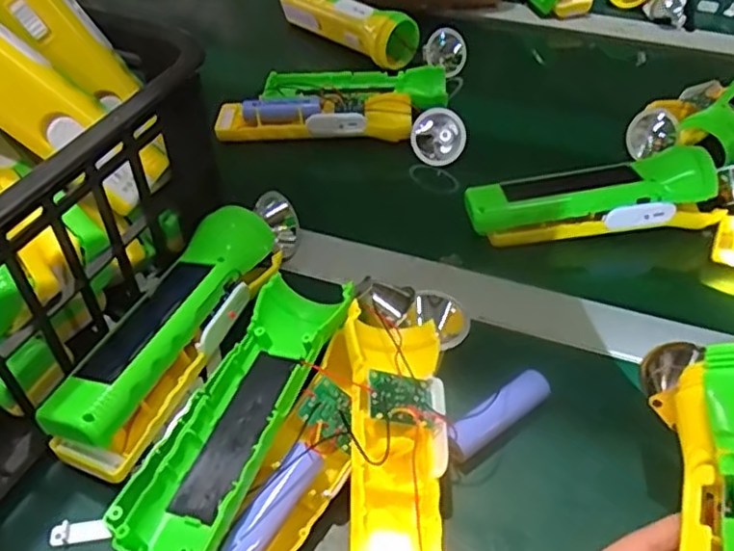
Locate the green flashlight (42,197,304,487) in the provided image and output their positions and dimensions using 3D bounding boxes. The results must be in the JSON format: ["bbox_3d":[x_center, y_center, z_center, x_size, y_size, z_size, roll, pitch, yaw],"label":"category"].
[{"bbox_3d":[-0.098,0.017,0.379,0.051,0.045,0.206,18,49,17],"label":"green flashlight"}]

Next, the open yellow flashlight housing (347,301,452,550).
[{"bbox_3d":[0.014,0.087,0.305,0.050,0.035,0.163,-1,46,0],"label":"open yellow flashlight housing"}]

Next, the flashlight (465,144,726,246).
[{"bbox_3d":[0.157,-0.060,0.454,0.175,0.046,0.042,-3,46,-2],"label":"flashlight"}]

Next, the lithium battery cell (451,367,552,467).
[{"bbox_3d":[0.070,0.077,0.349,0.067,0.020,0.018,-32,54,-26],"label":"lithium battery cell"}]

